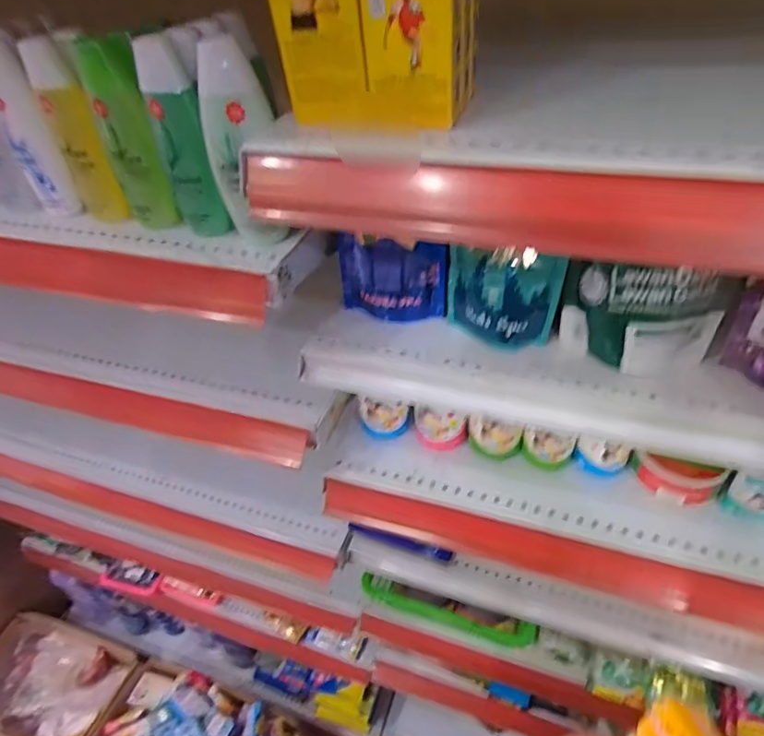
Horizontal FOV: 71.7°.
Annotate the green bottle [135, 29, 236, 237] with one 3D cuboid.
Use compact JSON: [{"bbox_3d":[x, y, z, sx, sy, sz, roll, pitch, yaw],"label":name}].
[{"bbox_3d":[-0.142,-0.164,0.391,0.041,0.137,0.032,9,45,16],"label":"green bottle"}]

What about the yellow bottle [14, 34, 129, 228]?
[{"bbox_3d":[-0.240,-0.178,0.418,0.030,0.139,0.044,-28,47,-21],"label":"yellow bottle"}]

